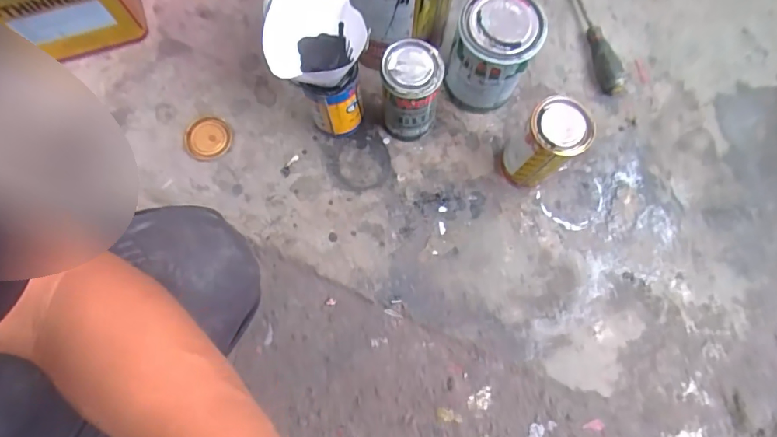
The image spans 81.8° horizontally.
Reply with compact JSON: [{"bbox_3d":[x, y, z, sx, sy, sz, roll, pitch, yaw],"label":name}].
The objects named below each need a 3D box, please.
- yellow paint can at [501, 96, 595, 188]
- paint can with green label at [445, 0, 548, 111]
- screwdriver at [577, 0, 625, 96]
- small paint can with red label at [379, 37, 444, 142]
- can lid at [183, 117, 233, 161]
[{"bbox_3d":[0.195,-0.089,0.565,0.072,0.138,0.068,0,76,-1],"label":"yellow paint can"},{"bbox_3d":[0.136,-0.216,0.595,0.097,0.133,0.099,0,76,-1],"label":"paint can with green label"},{"bbox_3d":[0.298,-0.322,0.687,0.034,0.029,0.301,-13,77,-4],"label":"screwdriver"},{"bbox_3d":[0.028,-0.158,0.579,0.070,0.147,0.068,0,76,-1],"label":"small paint can with red label"},{"bbox_3d":[-0.258,-0.115,0.639,0.068,0.017,0.060,-7,76,-3],"label":"can lid"}]

